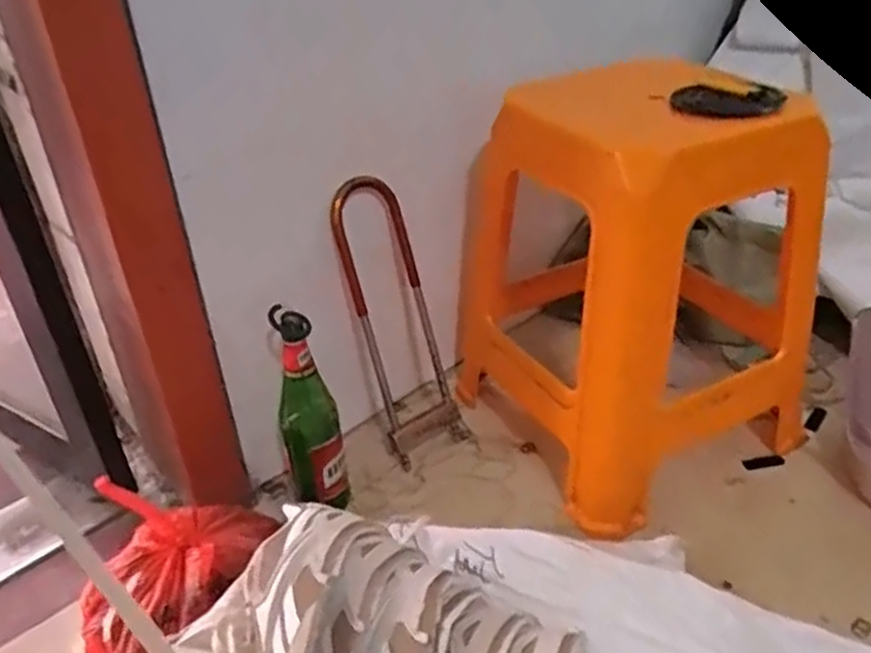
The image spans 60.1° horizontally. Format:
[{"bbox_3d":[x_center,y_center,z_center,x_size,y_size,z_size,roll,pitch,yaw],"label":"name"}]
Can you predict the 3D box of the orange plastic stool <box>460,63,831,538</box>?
[{"bbox_3d":[0.236,-0.082,1.012,0.340,0.460,0.422,-19,35,-22],"label":"orange plastic stool"}]

